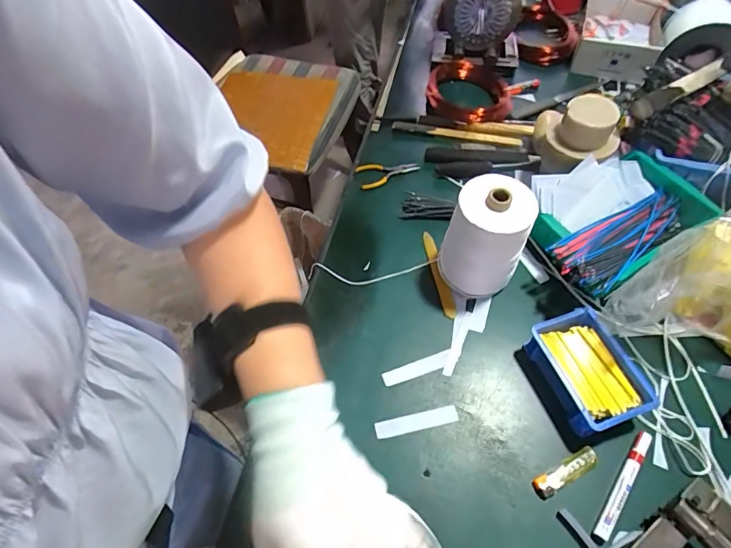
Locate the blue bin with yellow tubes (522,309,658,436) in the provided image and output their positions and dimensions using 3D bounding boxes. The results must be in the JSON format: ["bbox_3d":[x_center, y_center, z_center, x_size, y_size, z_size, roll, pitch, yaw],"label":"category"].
[{"bbox_3d":[0.291,0.130,0.559,0.103,0.055,0.143,-19,58,-10],"label":"blue bin with yellow tubes"}]

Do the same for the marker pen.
[{"bbox_3d":[0.309,0.254,0.504,0.017,0.017,0.146,33,65,21],"label":"marker pen"}]

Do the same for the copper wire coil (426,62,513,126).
[{"bbox_3d":[0.223,-0.391,0.913,0.185,0.030,0.209,8,57,8],"label":"copper wire coil"}]

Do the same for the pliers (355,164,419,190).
[{"bbox_3d":[0.045,-0.205,0.819,0.120,0.018,0.062,-15,58,-6],"label":"pliers"}]

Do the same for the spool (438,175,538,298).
[{"bbox_3d":[0.171,-0.050,0.613,0.099,0.169,0.094,-2,58,2],"label":"spool"}]

